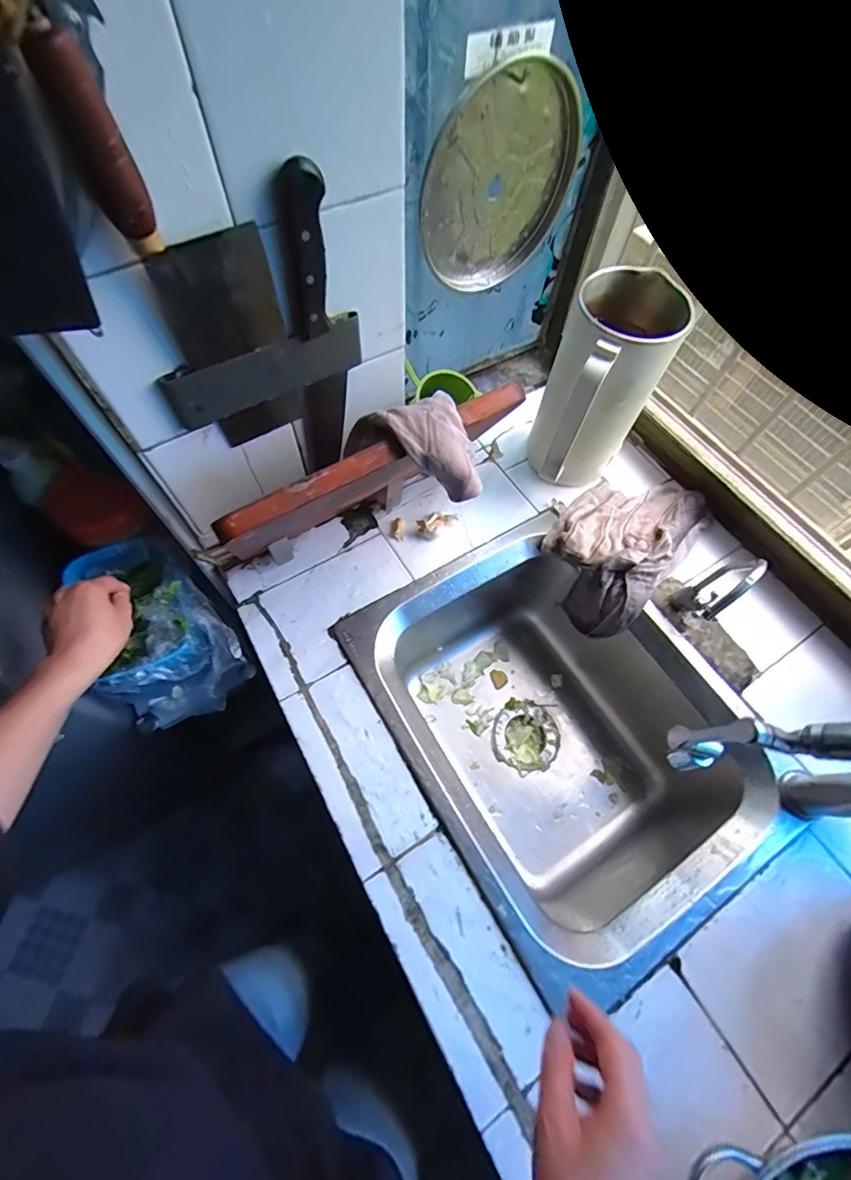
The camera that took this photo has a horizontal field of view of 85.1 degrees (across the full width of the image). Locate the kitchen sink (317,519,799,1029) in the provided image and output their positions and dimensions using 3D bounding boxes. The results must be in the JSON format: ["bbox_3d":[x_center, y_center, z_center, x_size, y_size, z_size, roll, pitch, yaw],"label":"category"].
[{"bbox_3d":[0.174,0.192,0.669,0.403,0.225,0.483,-29,68,-15],"label":"kitchen sink"}]

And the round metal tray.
[{"bbox_3d":[0.090,-0.484,0.564,0.209,0.208,0.015,-26,67,-14],"label":"round metal tray"}]

